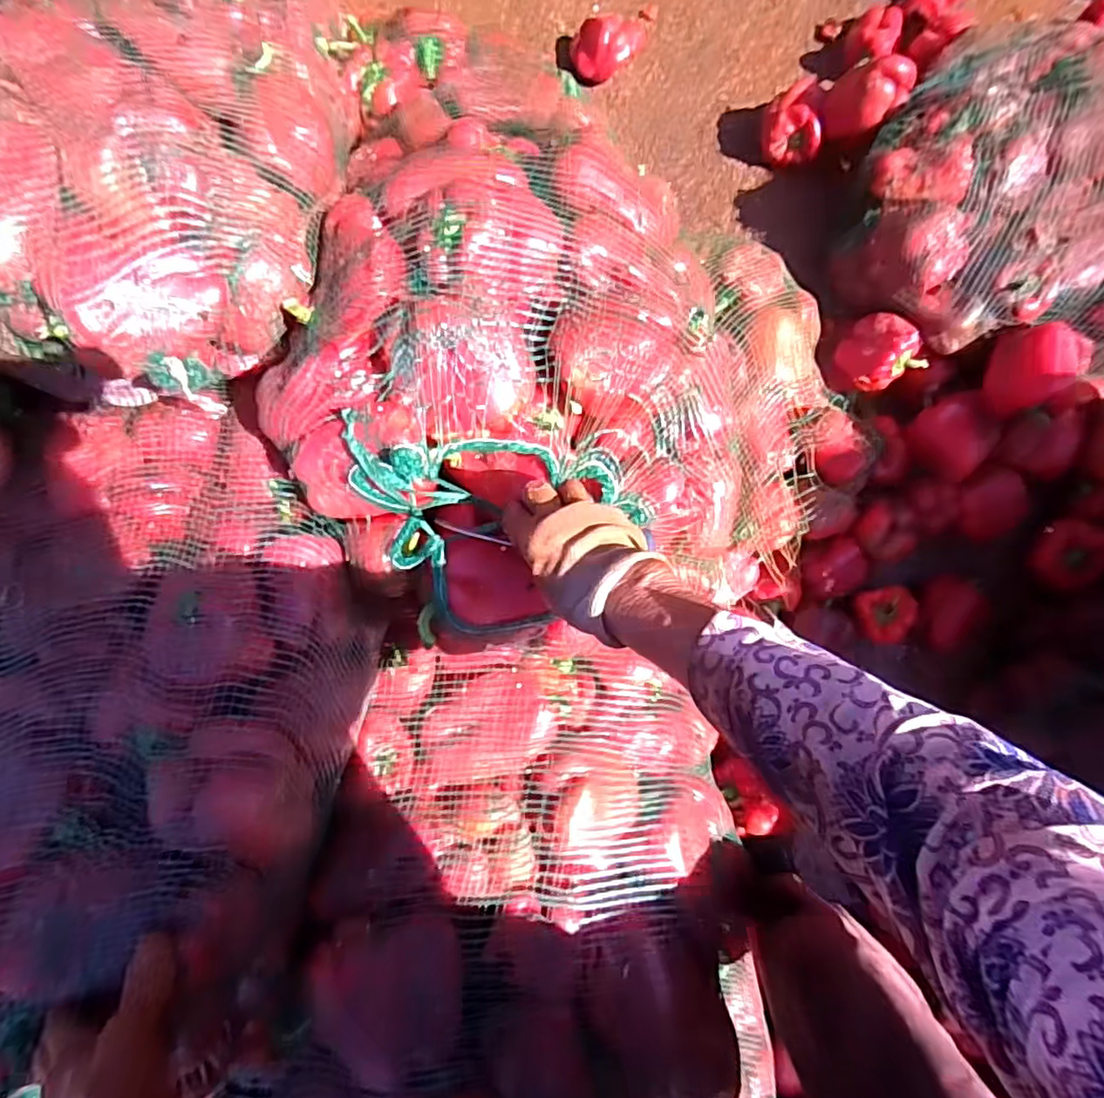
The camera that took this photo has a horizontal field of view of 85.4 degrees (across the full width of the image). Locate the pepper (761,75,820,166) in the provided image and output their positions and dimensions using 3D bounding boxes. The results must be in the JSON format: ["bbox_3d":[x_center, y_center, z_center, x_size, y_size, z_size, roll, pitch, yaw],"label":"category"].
[{"bbox_3d":[0.368,-0.655,0.932,0.081,0.078,0.103,-5,85,7],"label":"pepper"}]

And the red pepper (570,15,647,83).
[{"bbox_3d":[0.099,-0.860,1.004,0.139,0.063,0.090,-45,82,2],"label":"red pepper"}]

